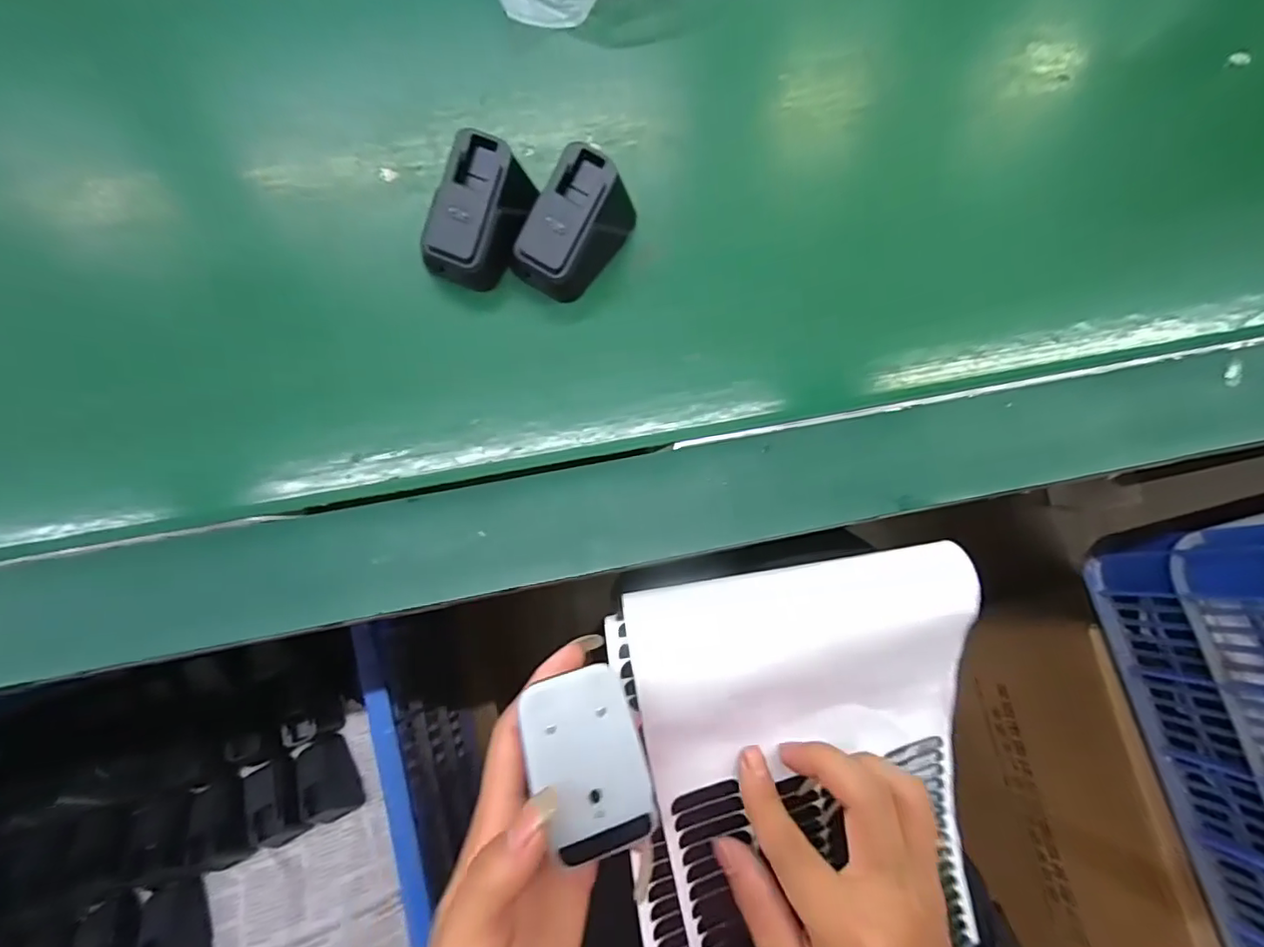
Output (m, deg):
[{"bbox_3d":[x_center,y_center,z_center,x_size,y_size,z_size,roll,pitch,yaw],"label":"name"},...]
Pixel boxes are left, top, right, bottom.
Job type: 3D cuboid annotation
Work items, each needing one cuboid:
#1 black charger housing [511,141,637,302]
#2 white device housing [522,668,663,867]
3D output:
[{"bbox_3d":[-0.029,-0.126,0.287,0.038,0.042,0.063,36,79,7],"label":"black charger housing"},{"bbox_3d":[-0.017,0.114,0.222,0.041,0.011,0.066,-17,78,-5],"label":"white device housing"}]

